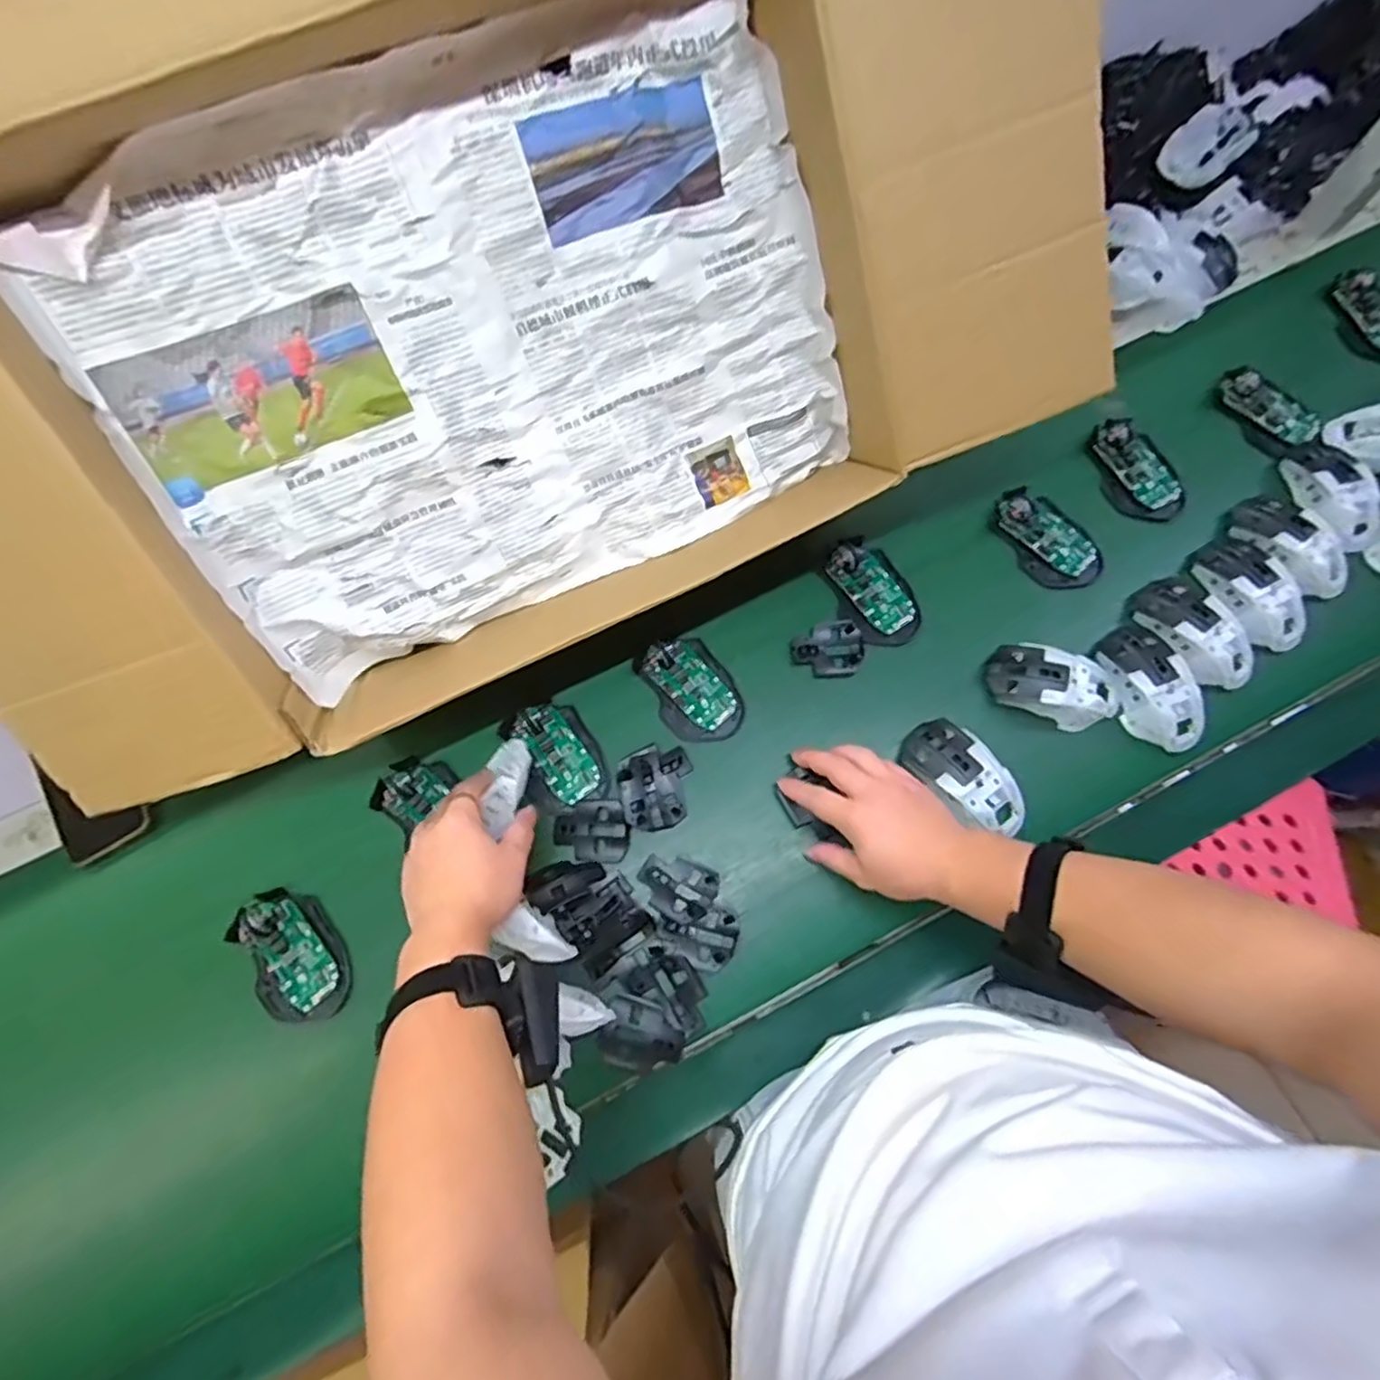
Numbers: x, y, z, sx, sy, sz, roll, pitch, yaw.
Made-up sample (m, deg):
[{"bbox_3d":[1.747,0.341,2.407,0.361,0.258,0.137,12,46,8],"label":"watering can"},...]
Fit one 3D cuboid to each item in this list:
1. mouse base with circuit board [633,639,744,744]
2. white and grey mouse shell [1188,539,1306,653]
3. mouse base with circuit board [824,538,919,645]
[{"bbox_3d":[0.002,-0.001,0.643,0.072,0.022,0.104,-30,75,-7],"label":"mouse base with circuit board"},{"bbox_3d":[0.516,-0.090,0.638,0.067,0.030,0.115,-29,75,-7],"label":"white and grey mouse shell"},{"bbox_3d":[0.178,-0.096,0.668,0.063,0.030,0.106,-23,74,-5],"label":"mouse base with circuit board"}]

